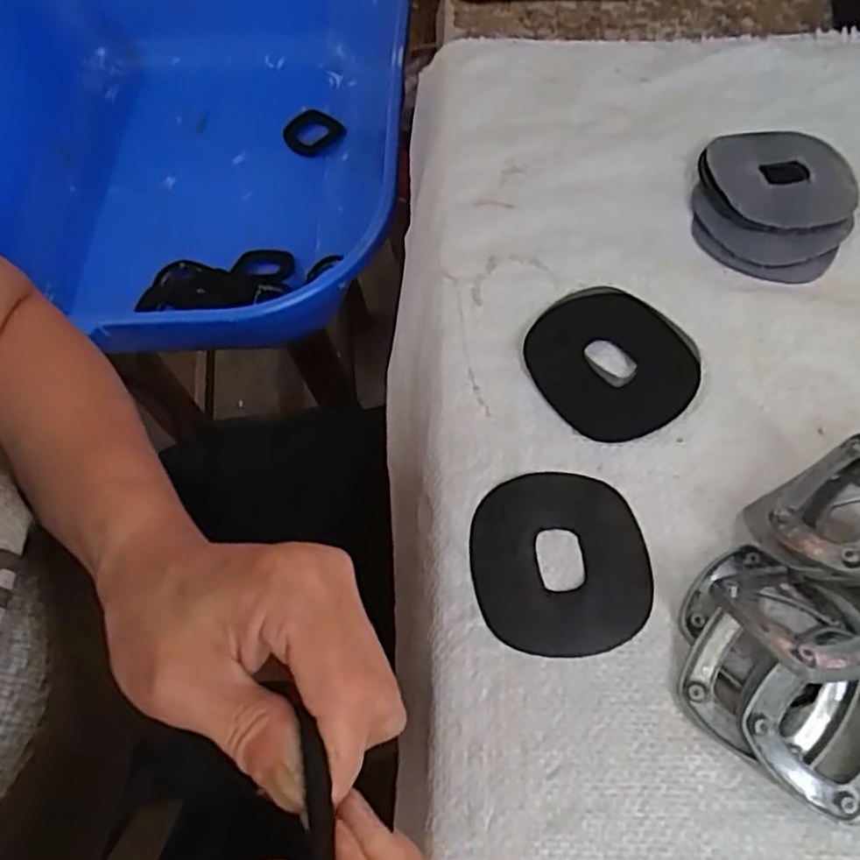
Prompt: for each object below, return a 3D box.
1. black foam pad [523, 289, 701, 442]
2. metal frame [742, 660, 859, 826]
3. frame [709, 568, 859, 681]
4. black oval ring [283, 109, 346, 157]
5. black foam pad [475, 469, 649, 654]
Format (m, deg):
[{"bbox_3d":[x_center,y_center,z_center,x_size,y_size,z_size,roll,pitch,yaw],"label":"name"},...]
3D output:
[{"bbox_3d":[0.093,-0.037,0.353,0.082,0.004,0.082,-31,65,-12],"label":"black foam pad"},{"bbox_3d":[0.152,0.110,0.257,0.059,0.006,0.059,41,90,11],"label":"metal frame"},{"bbox_3d":[0.144,0.069,0.265,0.061,0.010,0.055,-4,29,-16],"label":"frame"},{"bbox_3d":[-0.133,-0.340,0.794,0.067,0.014,0.069,-23,64,-8],"label":"black oval ring"},{"bbox_3d":[0.058,0.058,0.308,0.076,0.004,0.080,-7,63,0],"label":"black foam pad"}]

